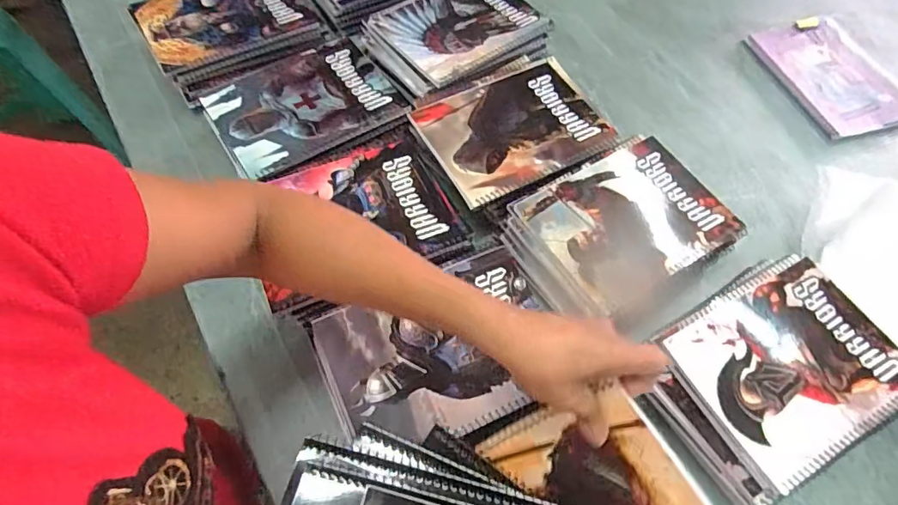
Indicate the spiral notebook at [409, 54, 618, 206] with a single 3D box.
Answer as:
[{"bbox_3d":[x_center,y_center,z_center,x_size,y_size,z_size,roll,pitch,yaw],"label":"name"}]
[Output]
[{"bbox_3d":[0.077,-0.148,0.616,0.212,0.006,0.148,-26,65,-16],"label":"spiral notebook"}]

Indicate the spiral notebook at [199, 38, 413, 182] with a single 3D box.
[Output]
[{"bbox_3d":[-0.170,-0.174,0.621,0.202,0.008,0.154,-28,65,-17],"label":"spiral notebook"}]

